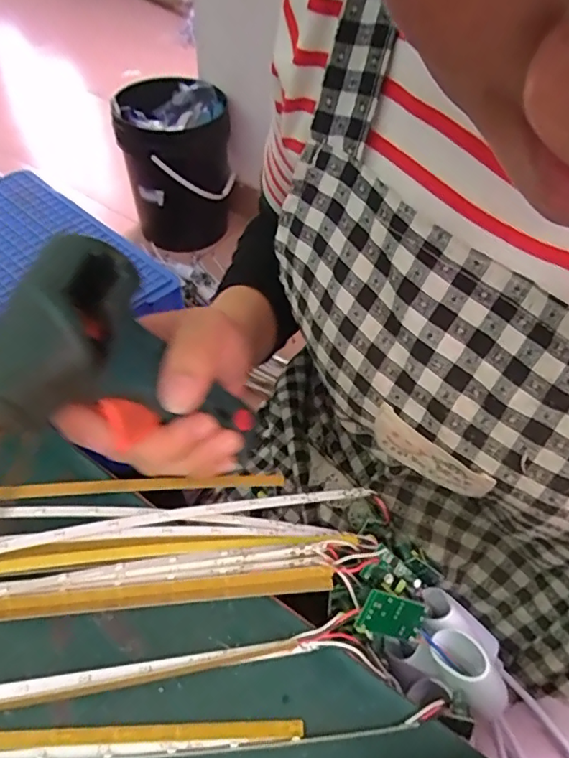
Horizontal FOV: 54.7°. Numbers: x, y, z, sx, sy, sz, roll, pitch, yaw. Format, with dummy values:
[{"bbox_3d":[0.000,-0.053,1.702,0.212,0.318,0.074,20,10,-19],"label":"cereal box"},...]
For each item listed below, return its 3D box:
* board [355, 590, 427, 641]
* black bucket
[{"bbox_3d":[0.052,0.116,0.268,0.036,0.004,0.019,25,82,-20],"label":"board"},{"bbox_3d":[-0.310,-0.617,1.628,0.298,0.402,0.307,1,51,-1],"label":"black bucket"}]

